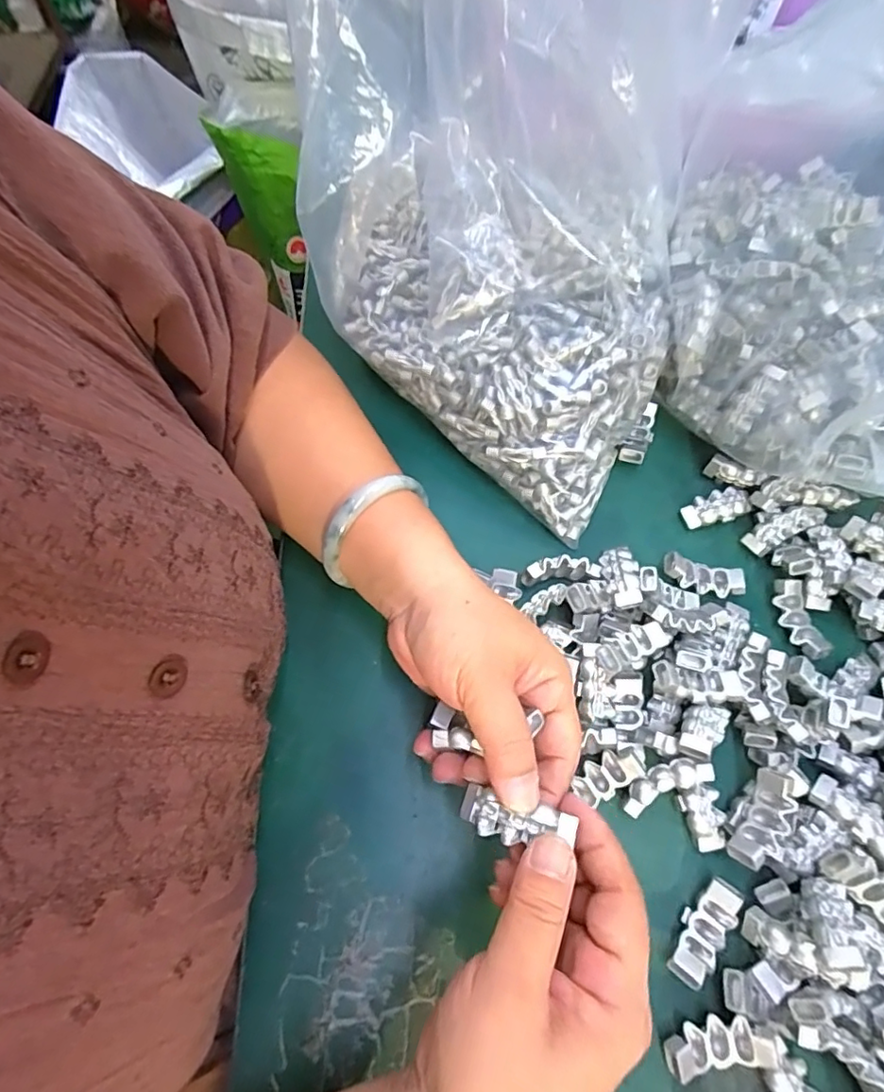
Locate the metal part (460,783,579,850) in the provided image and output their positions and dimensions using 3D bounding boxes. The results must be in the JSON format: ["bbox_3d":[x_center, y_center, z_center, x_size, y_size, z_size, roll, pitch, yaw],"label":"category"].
[{"bbox_3d":[0.028,0.111,0.228,0.047,0.010,0.018,0,62,27],"label":"metal part"}]

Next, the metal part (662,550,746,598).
[{"bbox_3d":[0.157,0.018,0.338,0.047,0.011,0.018,16,69,4],"label":"metal part"}]

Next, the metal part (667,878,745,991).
[{"bbox_3d":[0.126,0.184,0.267,0.019,0.010,0.048,42,73,13],"label":"metal part"}]

